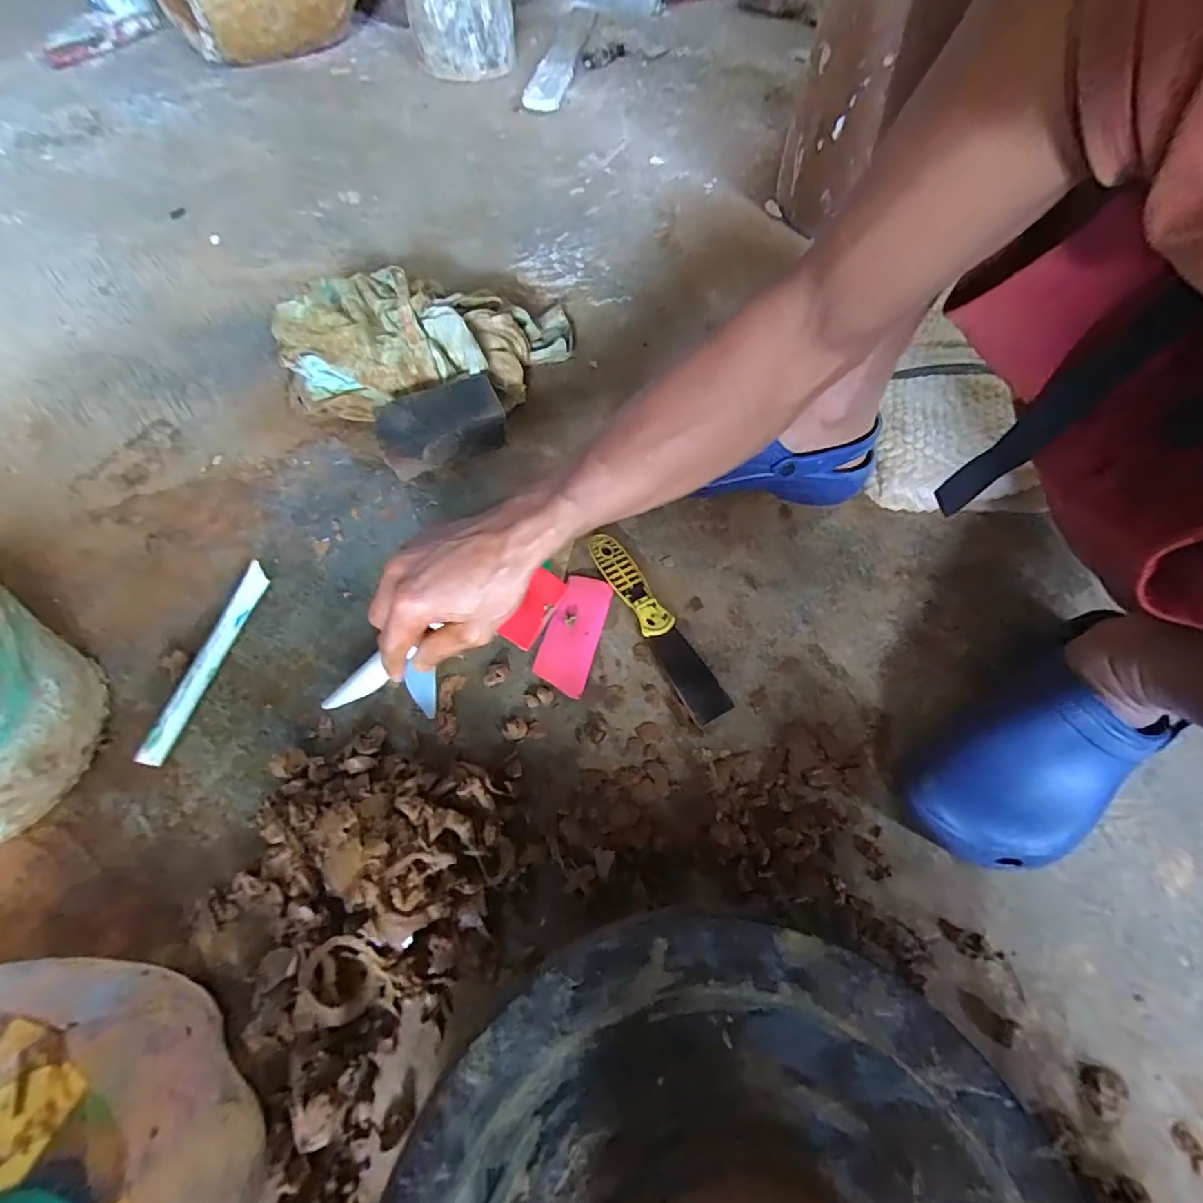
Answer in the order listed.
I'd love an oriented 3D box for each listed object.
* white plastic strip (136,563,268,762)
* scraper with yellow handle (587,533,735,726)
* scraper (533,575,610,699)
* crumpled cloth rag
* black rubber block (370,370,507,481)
[{"bbox_3d":[-0.318,0.044,0.432,0.019,0.005,0.171,24,60,-21],"label":"white plastic strip"},{"bbox_3d":[0.048,0.016,0.466,0.036,0.015,0.191,-26,67,-14],"label":"scraper with yellow handle"},{"bbox_3d":[-0.025,0.026,0.464,0.044,0.004,0.106,15,67,5],"label":"scraper"},{"bbox_3d":[-0.187,-0.282,0.571,0.308,0.069,0.155,-3,64,-4],"label":"crumpled cloth rag"},{"bbox_3d":[-0.161,-0.176,0.527,0.123,0.062,0.060,-27,68,-15],"label":"black rubber block"}]

